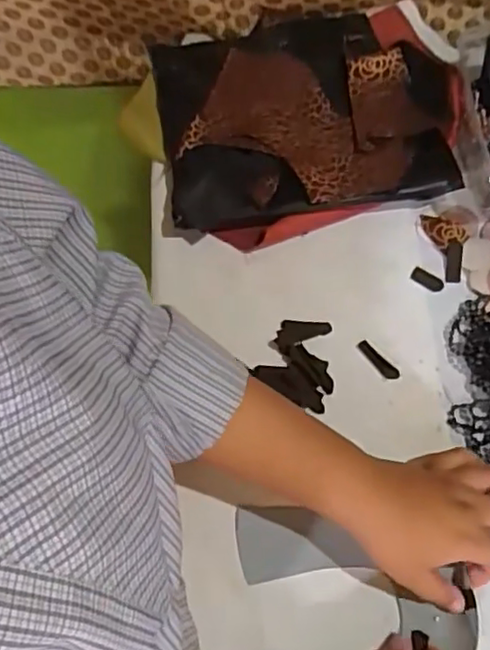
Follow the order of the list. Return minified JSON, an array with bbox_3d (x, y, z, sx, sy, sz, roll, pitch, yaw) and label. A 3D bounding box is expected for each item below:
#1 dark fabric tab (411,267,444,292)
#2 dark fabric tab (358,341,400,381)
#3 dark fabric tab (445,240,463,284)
[{"bbox_3d":[0.153,-0.038,0.519,0.027,0.004,0.012,30,72,13],"label":"dark fabric tab"},{"bbox_3d":[0.105,0.028,0.491,0.010,0.004,0.039,-40,72,-14],"label":"dark fabric tab"},{"bbox_3d":[0.175,-0.052,0.523,0.013,0.004,0.036,2,81,21],"label":"dark fabric tab"}]

